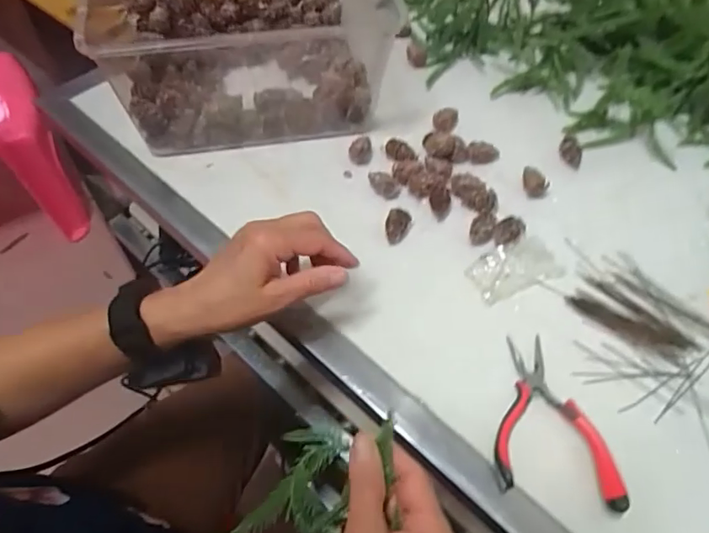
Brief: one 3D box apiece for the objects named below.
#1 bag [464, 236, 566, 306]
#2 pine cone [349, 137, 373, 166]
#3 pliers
[{"bbox_3d":[0.154,0.002,0.511,0.088,0.006,0.048,-20,60,-14],"label":"bag"},{"bbox_3d":[0.007,-0.128,0.583,0.026,0.020,0.026,1,57,-1],"label":"pine cone"},{"bbox_3d":[0.160,0.118,0.415,0.087,0.027,0.123,12,57,6],"label":"pliers"}]

